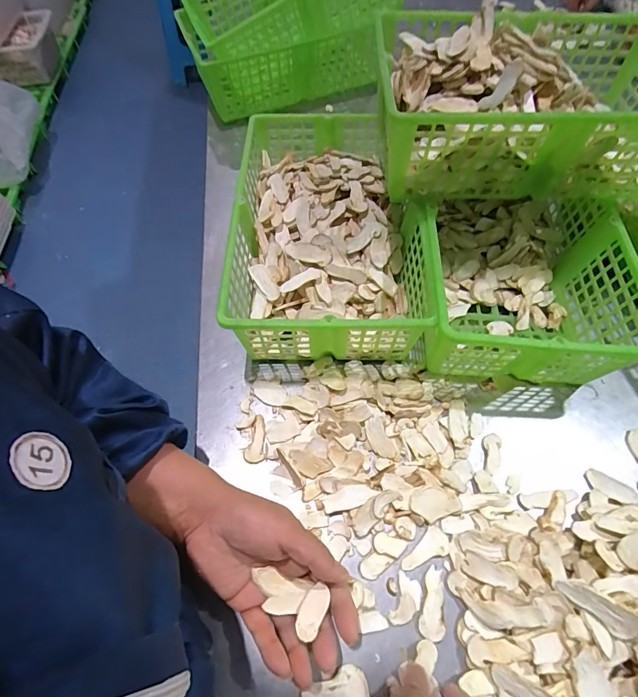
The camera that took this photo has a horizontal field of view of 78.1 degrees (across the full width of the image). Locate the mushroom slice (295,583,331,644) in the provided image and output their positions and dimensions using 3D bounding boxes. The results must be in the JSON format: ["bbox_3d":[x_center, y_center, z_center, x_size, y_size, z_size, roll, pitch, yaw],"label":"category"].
[{"bbox_3d":[-0.004,0.208,0.312,0.019,0.006,0.035,24,63,13],"label":"mushroom slice"}]

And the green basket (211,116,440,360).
[{"bbox_3d":[0.009,-0.147,0.491,0.204,0.101,0.339,1,61,0],"label":"green basket"}]

